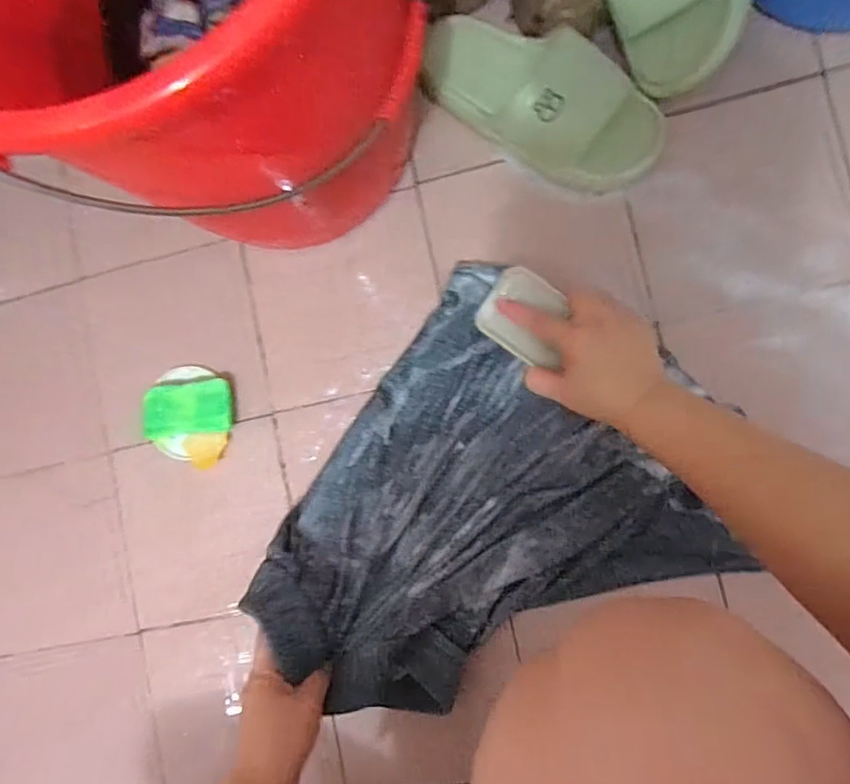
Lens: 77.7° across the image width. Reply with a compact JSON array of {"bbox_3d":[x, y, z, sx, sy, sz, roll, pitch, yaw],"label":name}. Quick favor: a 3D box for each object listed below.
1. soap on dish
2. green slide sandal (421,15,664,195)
[{"bbox_3d":[-0.256,0.026,0.579,0.091,0.026,0.100,0,88,8],"label":"soap on dish"},{"bbox_3d":[0.105,-0.291,0.514,0.260,0.074,0.108,38,93,8],"label":"green slide sandal"}]

